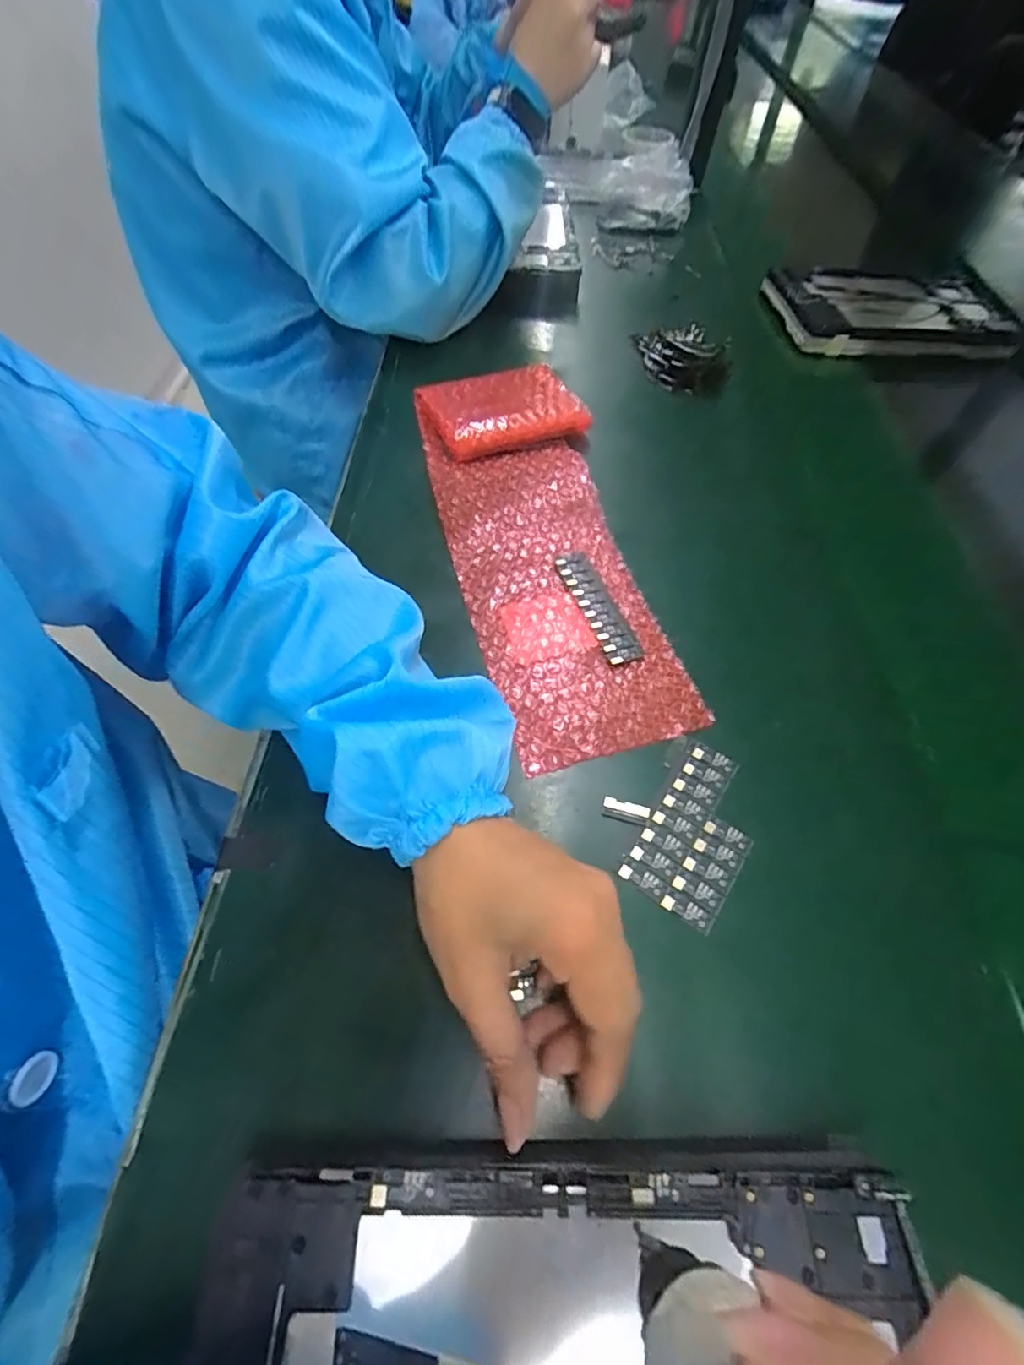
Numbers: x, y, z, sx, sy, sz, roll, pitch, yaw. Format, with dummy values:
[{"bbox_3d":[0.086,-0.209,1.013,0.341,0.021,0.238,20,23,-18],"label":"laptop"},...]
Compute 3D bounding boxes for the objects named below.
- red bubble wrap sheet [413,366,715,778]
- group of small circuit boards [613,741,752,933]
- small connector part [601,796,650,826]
[{"bbox_3d":[0.016,-0.119,0.409,0.131,0.024,0.372,-9,58,-10],"label":"red bubble wrap sheet"},{"bbox_3d":[0.101,0.080,0.294,0.050,0.005,0.092,32,61,16],"label":"group of small circuit boards"},{"bbox_3d":[0.062,0.070,0.298,0.024,0.004,0.011,16,58,6],"label":"small connector part"}]

